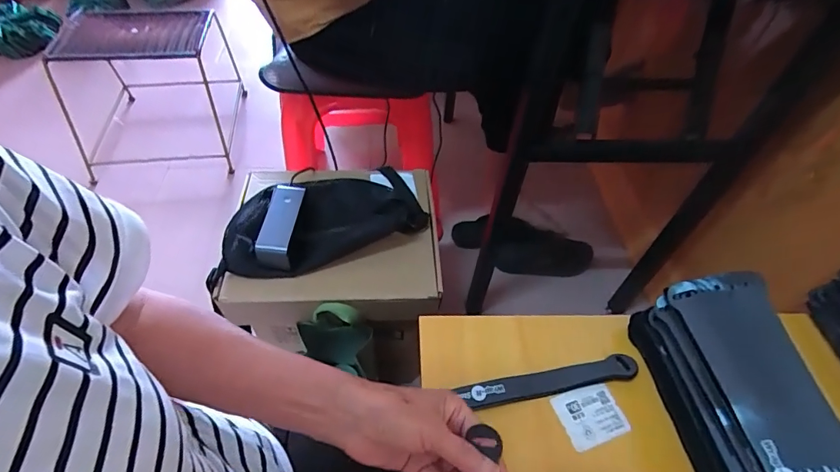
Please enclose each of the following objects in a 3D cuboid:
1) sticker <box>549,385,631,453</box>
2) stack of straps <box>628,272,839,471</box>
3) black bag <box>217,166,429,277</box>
[{"bbox_3d":[0.156,0.165,0.396,0.058,0.005,0.046,-14,53,-13],"label":"sticker"},{"bbox_3d":[0.271,0.142,0.363,0.089,0.087,0.205,-5,52,-7],"label":"stack of straps"},{"bbox_3d":[-0.147,-0.042,0.672,0.302,0.069,0.169,-14,53,-13],"label":"black bag"}]

